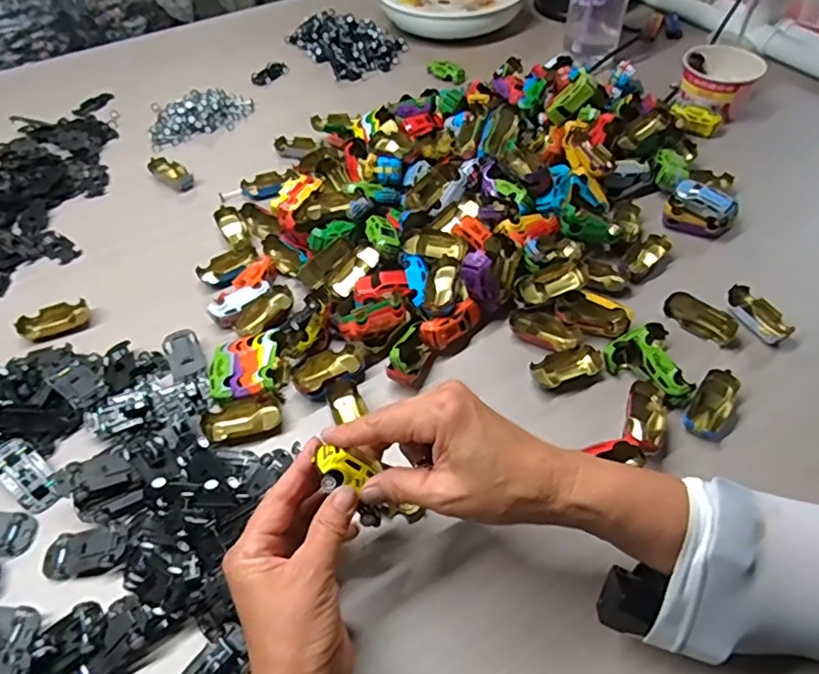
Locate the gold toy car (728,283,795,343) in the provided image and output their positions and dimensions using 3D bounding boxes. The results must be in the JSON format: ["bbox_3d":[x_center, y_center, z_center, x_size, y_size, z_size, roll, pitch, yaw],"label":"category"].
[{"bbox_3d":[0.323,-0.021,0.531,0.029,0.017,0.063,-29,55,-19],"label":"gold toy car"}]

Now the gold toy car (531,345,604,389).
[{"bbox_3d":[0.138,0.026,0.508,0.063,0.015,0.032,-22,54,-15],"label":"gold toy car"}]

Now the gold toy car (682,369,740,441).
[{"bbox_3d":[0.253,0.057,0.474,0.033,0.019,0.063,28,57,23],"label":"gold toy car"}]

